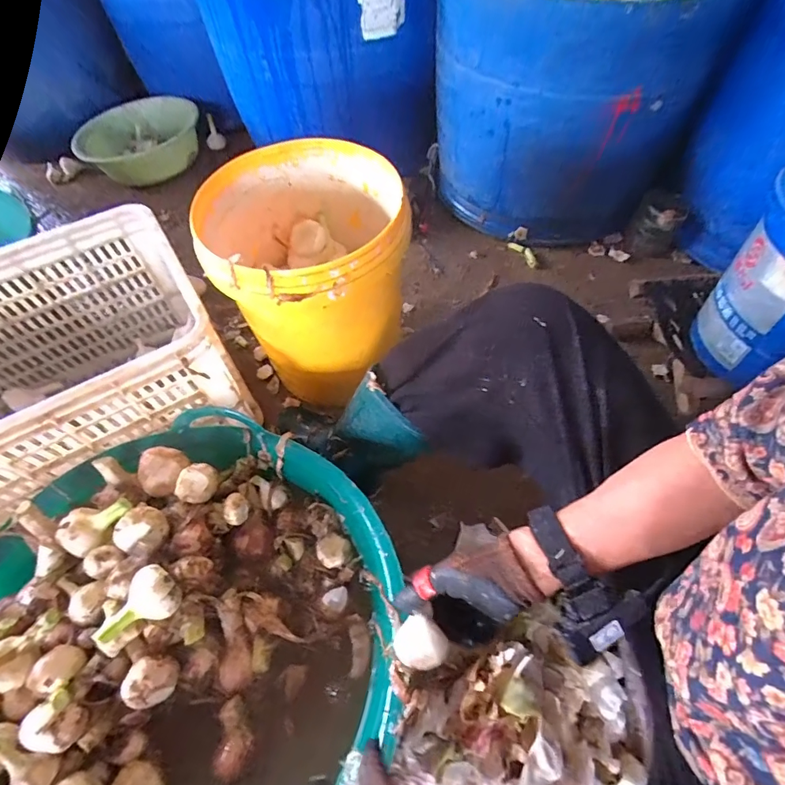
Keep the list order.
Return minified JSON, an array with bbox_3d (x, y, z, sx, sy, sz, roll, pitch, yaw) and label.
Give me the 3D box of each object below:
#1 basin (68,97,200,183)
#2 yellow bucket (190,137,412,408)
[{"bbox_3d":[-0.700,-0.699,1.213,0.330,0.112,0.266,-20,58,-10],"label":"basin"},{"bbox_3d":[-0.114,-0.180,0.728,0.267,0.343,0.283,-4,56,1],"label":"yellow bucket"}]

